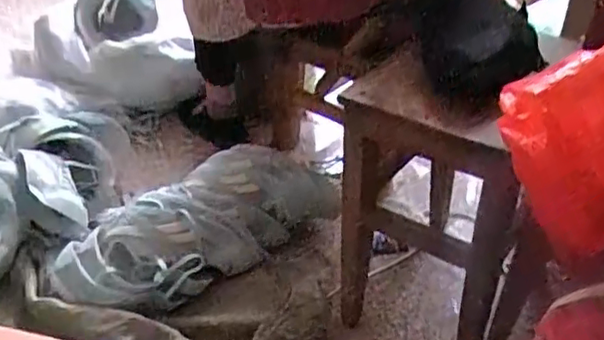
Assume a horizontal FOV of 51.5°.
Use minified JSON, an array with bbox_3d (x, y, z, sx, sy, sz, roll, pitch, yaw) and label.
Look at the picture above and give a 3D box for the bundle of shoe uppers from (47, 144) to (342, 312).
[{"bbox_3d":[-0.182,0.073,1.064,0.484,0.127,0.231,-21,41,-24],"label":"bundle of shoe uppers"}]

